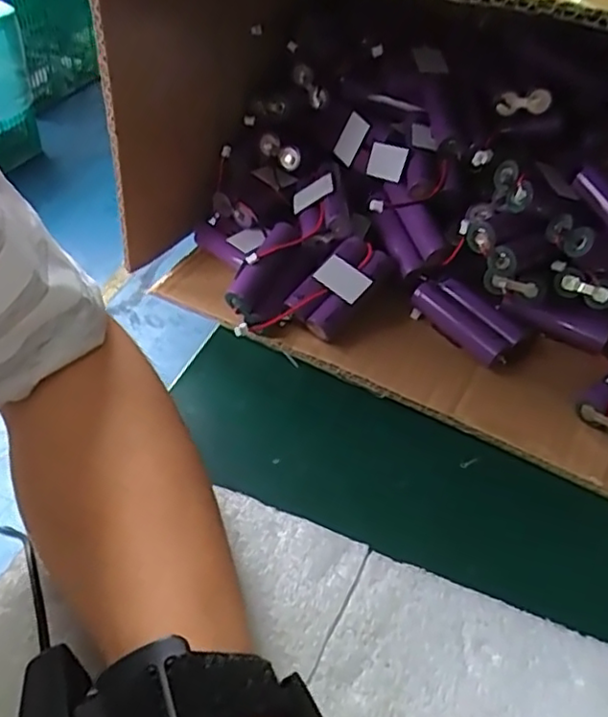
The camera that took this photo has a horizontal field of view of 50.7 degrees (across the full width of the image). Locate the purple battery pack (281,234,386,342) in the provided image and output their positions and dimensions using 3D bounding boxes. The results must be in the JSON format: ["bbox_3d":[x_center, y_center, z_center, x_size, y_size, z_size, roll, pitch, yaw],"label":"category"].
[{"bbox_3d":[0.021,-0.044,0.386,0.031,0.019,0.063,32,70,24],"label":"purple battery pack"}]

